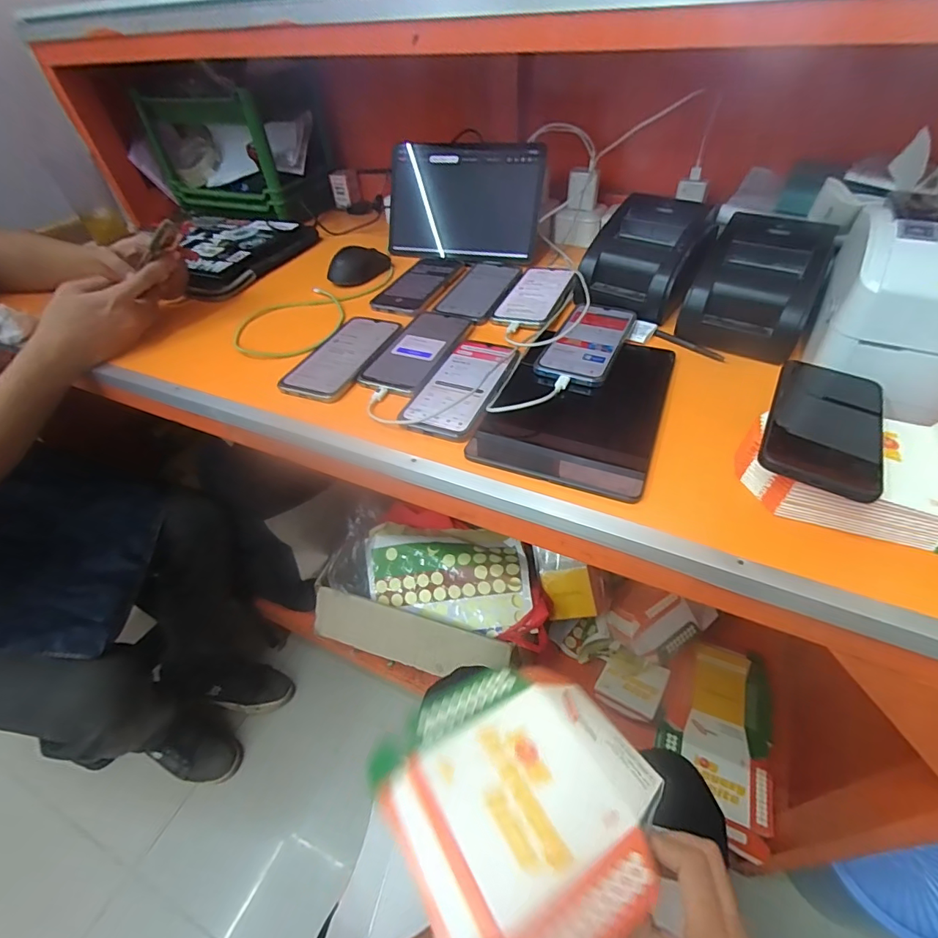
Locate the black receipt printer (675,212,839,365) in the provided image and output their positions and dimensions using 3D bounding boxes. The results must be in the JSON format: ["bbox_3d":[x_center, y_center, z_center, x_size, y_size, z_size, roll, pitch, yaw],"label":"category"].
[{"bbox_3d":[0.343,-0.219,0.562,0.130,0.098,0.155,26,53,25],"label":"black receipt printer"}]

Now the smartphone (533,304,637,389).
[{"bbox_3d":[0.146,-0.159,0.569,0.078,0.012,0.180,19,50,20],"label":"smartphone"}]

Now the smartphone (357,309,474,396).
[{"bbox_3d":[-0.060,-0.150,0.586,0.086,0.006,0.176,14,49,16],"label":"smartphone"}]

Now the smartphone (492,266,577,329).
[{"bbox_3d":[0.101,-0.250,0.673,0.084,0.014,0.177,17,50,18],"label":"smartphone"}]

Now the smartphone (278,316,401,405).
[{"bbox_3d":[-0.154,-0.144,0.589,0.086,0.010,0.180,13,49,15],"label":"smartphone"}]

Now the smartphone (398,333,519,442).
[{"bbox_3d":[-0.004,-0.098,0.529,0.081,0.008,0.175,16,49,17],"label":"smartphone"}]

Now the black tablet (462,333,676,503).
[{"bbox_3d":[0.119,-0.073,0.505,0.164,0.011,0.250,16,49,17],"label":"black tablet"}]

